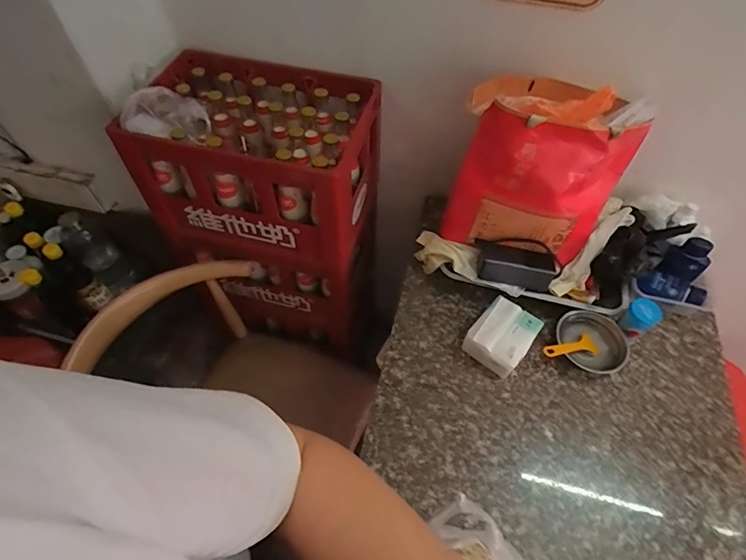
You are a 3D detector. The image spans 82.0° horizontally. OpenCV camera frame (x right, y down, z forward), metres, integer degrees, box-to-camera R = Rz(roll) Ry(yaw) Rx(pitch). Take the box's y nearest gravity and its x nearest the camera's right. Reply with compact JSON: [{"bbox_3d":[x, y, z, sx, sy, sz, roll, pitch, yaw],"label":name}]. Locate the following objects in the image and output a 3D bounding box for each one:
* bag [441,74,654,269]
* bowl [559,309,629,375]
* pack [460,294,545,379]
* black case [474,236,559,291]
[{"bbox_3d":[0.284,-0.188,0.725,0.246,0.252,0.201,24,59,14],"label":"bag"},{"bbox_3d":[0.391,0.109,0.764,0.097,0.041,0.111,-8,57,-6],"label":"bowl"},{"bbox_3d":[0.225,0.099,0.752,0.094,0.061,0.113,35,62,20],"label":"pack"},{"bbox_3d":[0.265,-0.034,0.781,0.156,0.096,0.055,7,27,3],"label":"black case"}]

